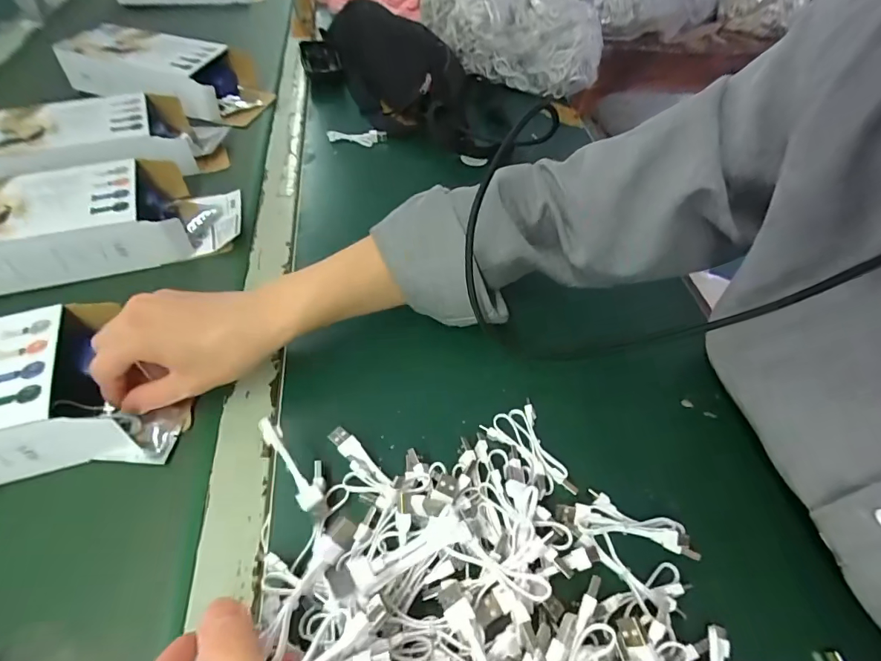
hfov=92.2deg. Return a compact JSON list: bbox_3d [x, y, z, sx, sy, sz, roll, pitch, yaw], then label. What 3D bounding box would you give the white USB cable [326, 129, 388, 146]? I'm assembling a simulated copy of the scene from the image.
[{"bbox_3d":[-0.109,-0.254,0.550,0.076,0.013,0.018,7,54,-1],"label":"white USB cable"}]

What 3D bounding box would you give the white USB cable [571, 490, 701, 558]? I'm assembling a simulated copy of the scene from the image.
[{"bbox_3d":[0.129,0.126,0.281,0.075,0.012,0.030,12,54,2],"label":"white USB cable"}]

